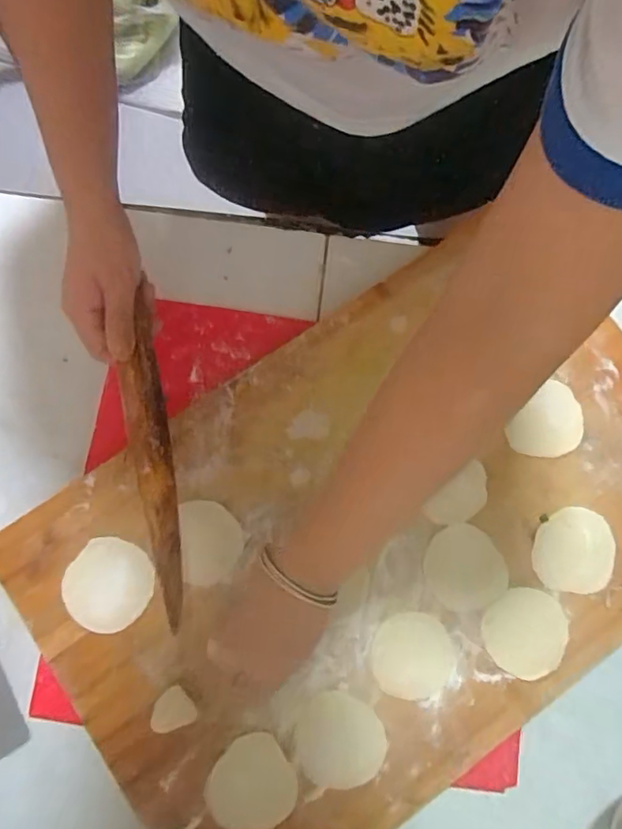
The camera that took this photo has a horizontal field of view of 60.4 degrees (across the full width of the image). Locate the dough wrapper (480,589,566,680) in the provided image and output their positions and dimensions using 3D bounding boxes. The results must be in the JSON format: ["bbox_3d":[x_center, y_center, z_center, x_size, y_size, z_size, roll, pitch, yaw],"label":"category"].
[{"bbox_3d":[0.176,0.178,0.436,0.066,0.004,0.065,0,80,-2],"label":"dough wrapper"}]

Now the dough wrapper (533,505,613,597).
[{"bbox_3d":[0.223,0.114,0.451,0.064,0.004,0.068,12,80,0],"label":"dough wrapper"}]

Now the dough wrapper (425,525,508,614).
[{"bbox_3d":[0.129,0.130,0.448,0.064,0.004,0.069,0,80,-2],"label":"dough wrapper"}]

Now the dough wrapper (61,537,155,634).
[{"bbox_3d":[-0.167,0.139,0.437,0.069,0.006,0.068,1,75,-3],"label":"dough wrapper"}]

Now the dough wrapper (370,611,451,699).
[{"bbox_3d":[0.083,0.196,0.435,0.063,0.004,0.065,12,80,0],"label":"dough wrapper"}]

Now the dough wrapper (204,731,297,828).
[{"bbox_3d":[-0.048,0.289,0.415,0.067,0.004,0.064,0,80,-2],"label":"dough wrapper"}]

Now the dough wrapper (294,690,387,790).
[{"bbox_3d":[0.023,0.257,0.421,0.069,0.004,0.066,11,80,0],"label":"dough wrapper"}]

